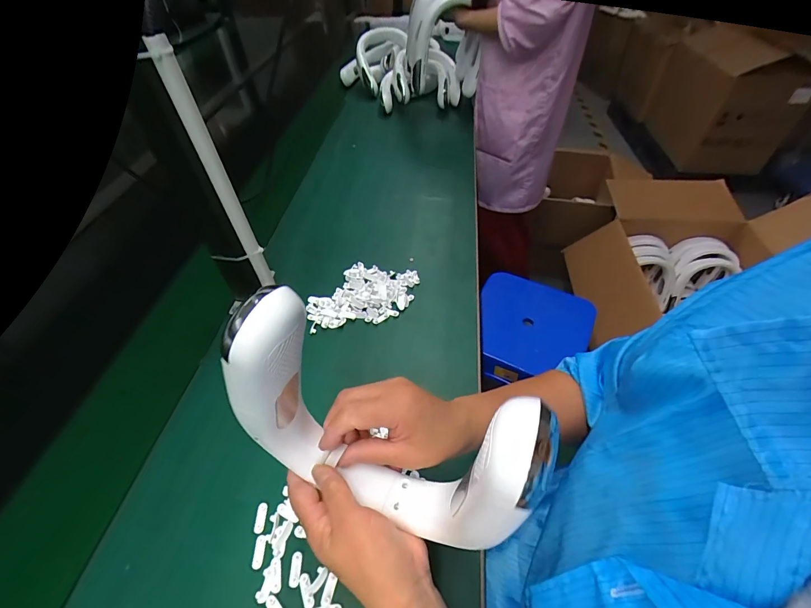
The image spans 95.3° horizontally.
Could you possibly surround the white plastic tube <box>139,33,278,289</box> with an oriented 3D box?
[{"bbox_3d":[-0.218,-0.139,0.450,0.019,0.311,0.021,34,58,27],"label":"white plastic tube"}]

